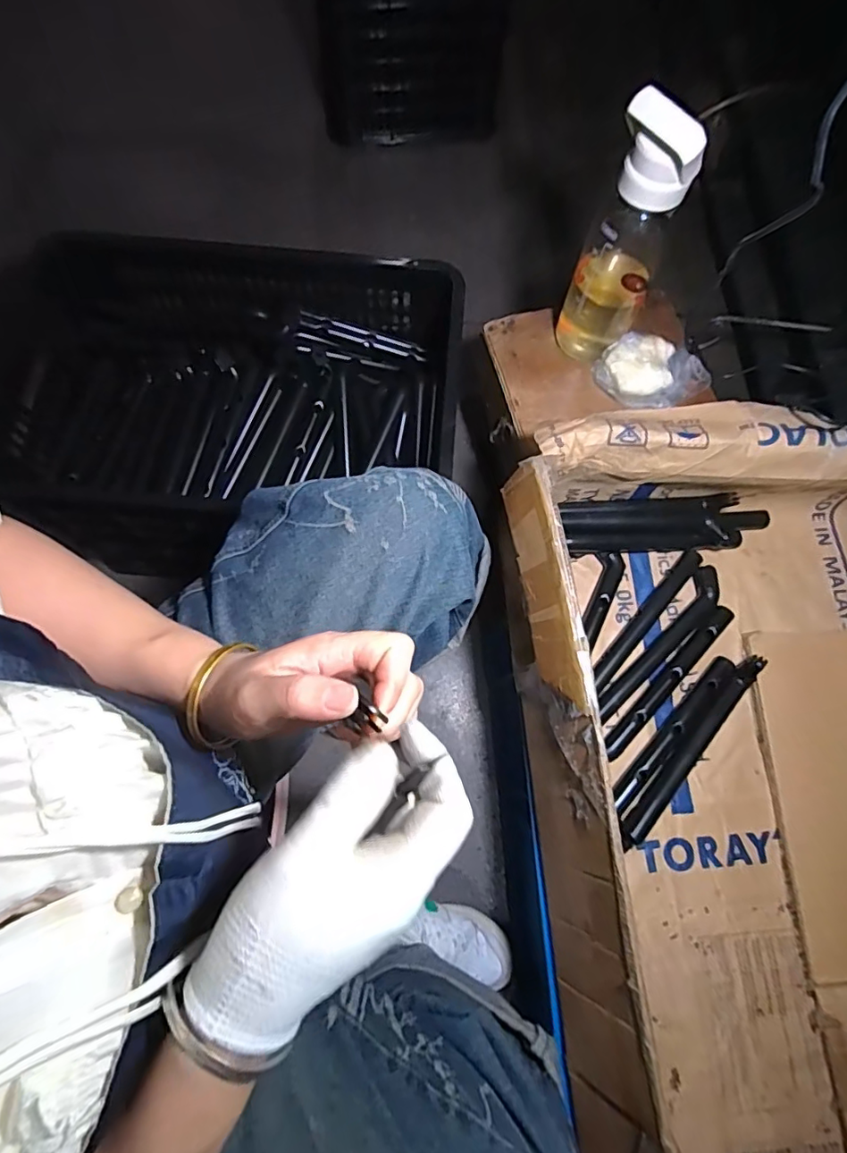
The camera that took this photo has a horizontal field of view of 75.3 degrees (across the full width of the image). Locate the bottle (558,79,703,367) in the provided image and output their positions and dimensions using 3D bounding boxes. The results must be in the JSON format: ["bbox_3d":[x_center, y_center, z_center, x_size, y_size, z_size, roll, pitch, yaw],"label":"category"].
[{"bbox_3d":[0.219,-0.358,0.611,0.083,0.291,0.082,22,75,5],"label":"bottle"}]

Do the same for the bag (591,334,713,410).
[{"bbox_3d":[0.299,-0.260,0.706,0.151,0.047,0.084,-1,74,-1],"label":"bag"}]

